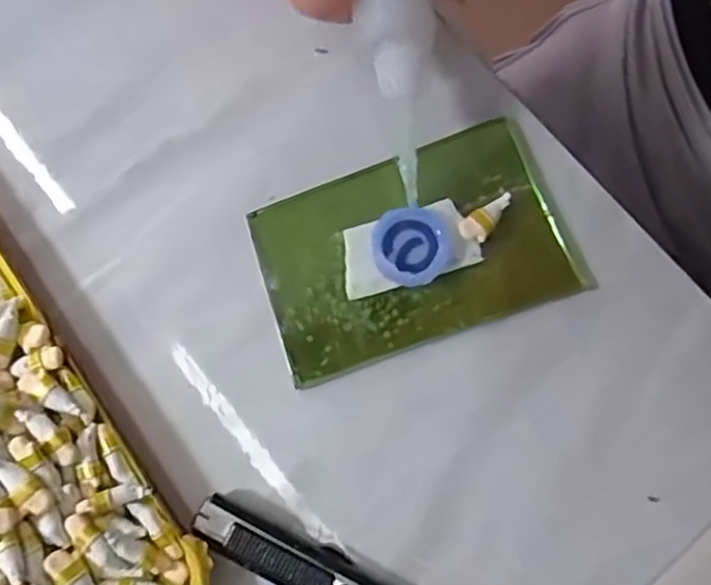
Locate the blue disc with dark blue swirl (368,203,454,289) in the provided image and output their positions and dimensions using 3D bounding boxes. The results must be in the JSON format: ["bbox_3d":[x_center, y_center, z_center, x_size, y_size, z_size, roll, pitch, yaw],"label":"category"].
[{"bbox_3d":[0.019,-0.016,0.231,0.027,0.006,0.027,0,79,-1],"label":"blue disc with dark blue swirl"}]

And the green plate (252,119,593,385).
[{"bbox_3d":[0.020,-0.016,0.235,0.104,0.007,0.066,-19,80,-5],"label":"green plate"}]

